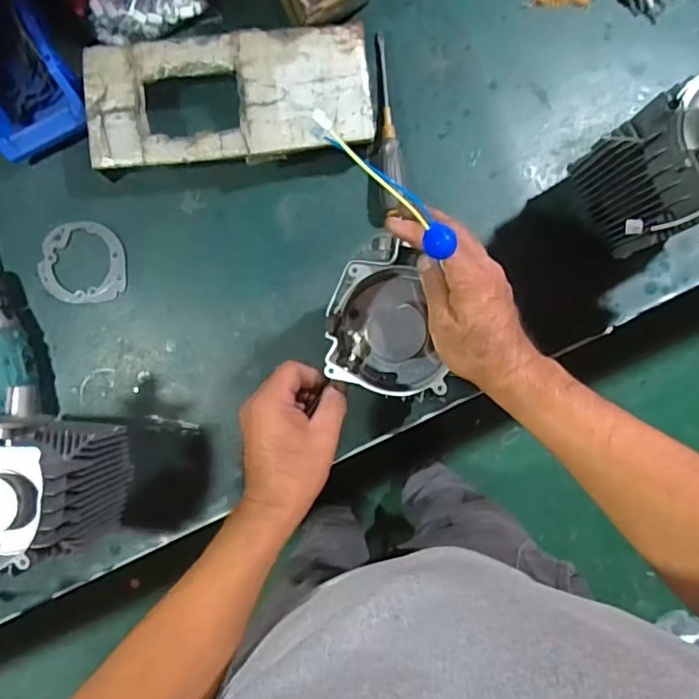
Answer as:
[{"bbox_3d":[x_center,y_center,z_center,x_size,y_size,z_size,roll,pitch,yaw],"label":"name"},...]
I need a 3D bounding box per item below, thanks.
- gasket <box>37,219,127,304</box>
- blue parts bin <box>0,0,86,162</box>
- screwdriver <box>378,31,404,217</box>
[{"bbox_3d":[-0.330,-0.108,0.678,0.104,0.005,0.102,-3,90,0],"label":"gasket"},{"bbox_3d":[-0.396,-0.330,0.640,0.135,0.080,0.190,-28,90,0],"label":"blue parts bin"},{"bbox_3d":[0.050,-0.273,0.655,0.027,0.038,0.222,-1,90,0],"label":"screwdriver"}]

